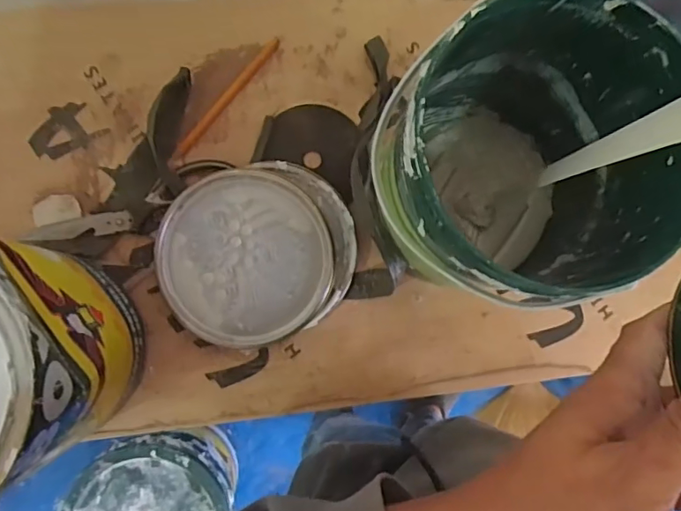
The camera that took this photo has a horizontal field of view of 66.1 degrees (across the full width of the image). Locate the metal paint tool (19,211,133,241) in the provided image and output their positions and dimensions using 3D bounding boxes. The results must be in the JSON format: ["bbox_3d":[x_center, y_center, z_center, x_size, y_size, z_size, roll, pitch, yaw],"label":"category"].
[{"bbox_3d":[-0.229,-0.025,0.459,0.089,0.007,0.019,-8,88,-5],"label":"metal paint tool"}]

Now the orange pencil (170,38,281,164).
[{"bbox_3d":[-0.105,-0.143,0.477,0.011,0.008,0.144,40,85,-1],"label":"orange pencil"}]

